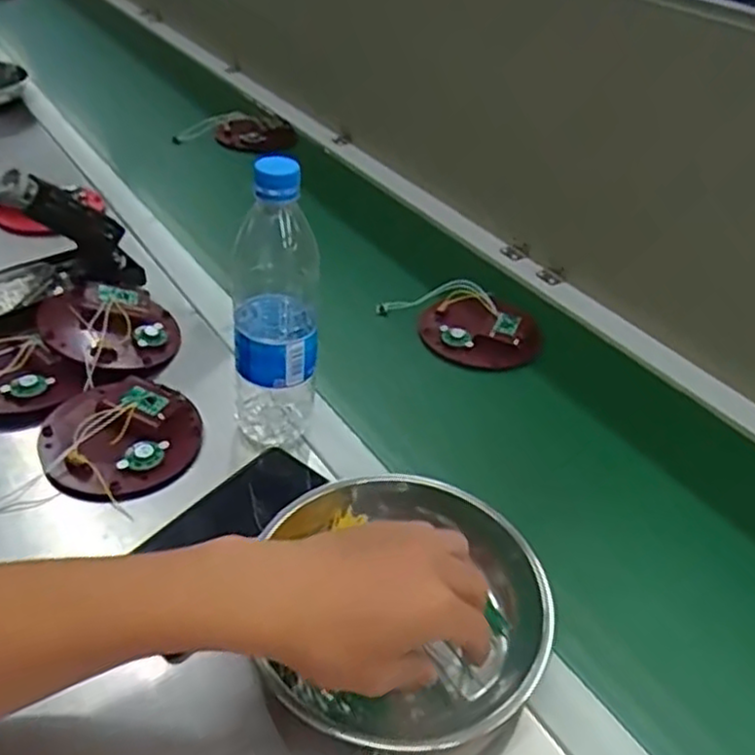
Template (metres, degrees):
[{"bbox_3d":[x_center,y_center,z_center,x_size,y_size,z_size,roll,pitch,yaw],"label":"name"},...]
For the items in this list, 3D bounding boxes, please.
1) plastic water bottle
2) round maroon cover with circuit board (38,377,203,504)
[{"bbox_3d":[-0.077,-0.048,0.532,0.063,0.231,0.064,-3,40,-10],"label":"plastic water bottle"},{"bbox_3d":[-0.202,0.042,0.562,0.116,0.025,0.113,-10,41,-18],"label":"round maroon cover with circuit board"}]

